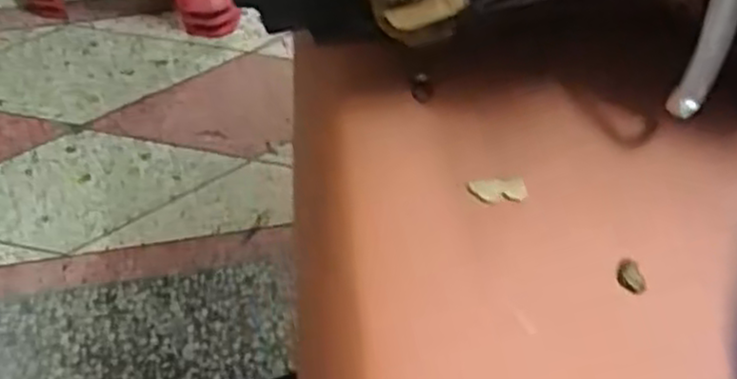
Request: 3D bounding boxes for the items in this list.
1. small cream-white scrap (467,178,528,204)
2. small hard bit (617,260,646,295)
[{"bbox_3d":[0.055,0.000,0.323,0.023,0.004,0.009,0,60,1],"label":"small cream-white scrap"},{"bbox_3d":[0.105,0.035,0.305,0.009,0.004,0.015,-15,61,-8],"label":"small hard bit"}]

